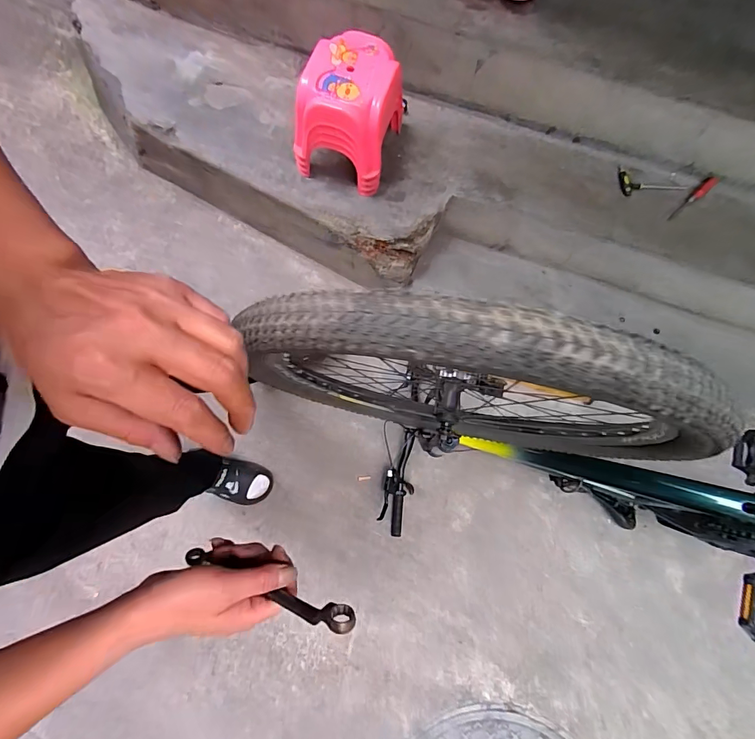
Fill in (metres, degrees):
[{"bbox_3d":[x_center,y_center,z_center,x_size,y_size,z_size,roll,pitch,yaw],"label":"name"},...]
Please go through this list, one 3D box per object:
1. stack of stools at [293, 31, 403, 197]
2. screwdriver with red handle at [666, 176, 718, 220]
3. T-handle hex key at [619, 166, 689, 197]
[{"bbox_3d":[-0.076,-0.670,1.087,0.244,0.240,0.272,15,75,0],"label":"stack of stools"},{"bbox_3d":[0.957,-0.518,1.238,0.206,0.022,0.032,-41,82,-12],"label":"screwdriver with red handle"},{"bbox_3d":[0.823,-0.569,1.229,0.200,0.022,0.089,-3,76,-5],"label":"T-handle hex key"}]

